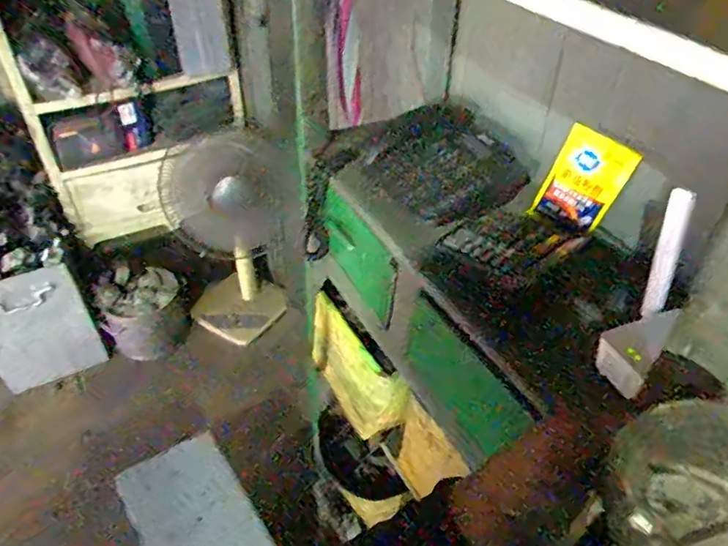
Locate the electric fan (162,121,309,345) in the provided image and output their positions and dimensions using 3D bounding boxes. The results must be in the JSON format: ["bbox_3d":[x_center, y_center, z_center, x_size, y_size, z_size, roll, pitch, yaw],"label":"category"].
[{"bbox_3d":[-0.401,-0.093,1.921,0.452,0.634,0.387,-14,44,-15],"label":"electric fan"}]

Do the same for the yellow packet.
[{"bbox_3d":[0.265,-0.110,0.688,0.012,0.117,0.094,6,31,-40],"label":"yellow packet"}]

